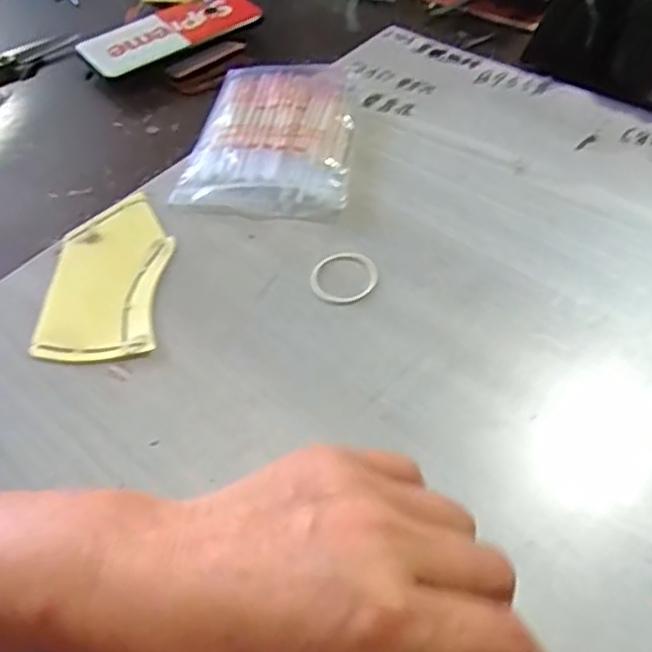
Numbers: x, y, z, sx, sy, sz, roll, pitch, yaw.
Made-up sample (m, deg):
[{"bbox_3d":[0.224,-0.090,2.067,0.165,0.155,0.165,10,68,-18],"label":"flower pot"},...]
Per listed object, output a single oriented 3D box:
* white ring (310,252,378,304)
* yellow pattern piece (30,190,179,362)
[{"bbox_3d":[0.012,-0.032,0.415,0.040,0.004,0.042,-1,50,2],"label":"white ring"},{"bbox_3d":[-0.138,-0.034,0.420,0.070,0.006,0.132,-4,51,3],"label":"yellow pattern piece"}]

